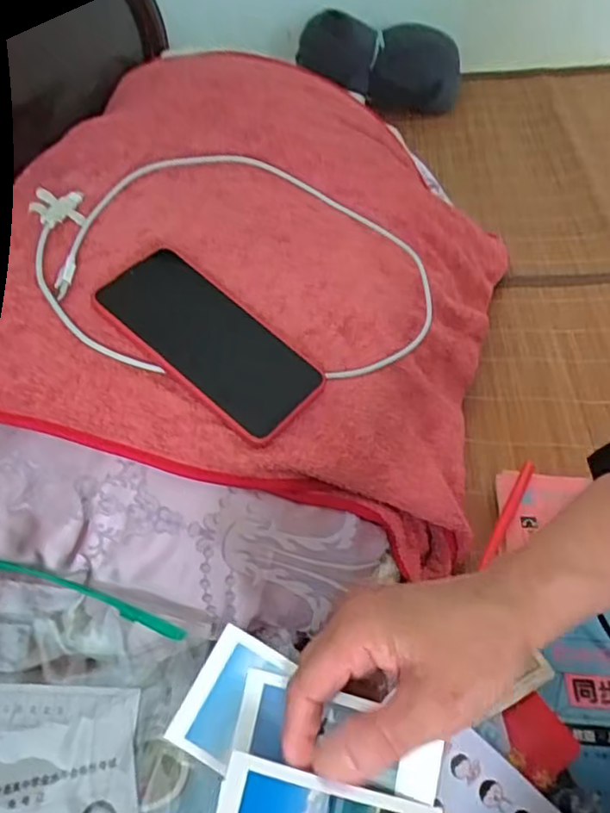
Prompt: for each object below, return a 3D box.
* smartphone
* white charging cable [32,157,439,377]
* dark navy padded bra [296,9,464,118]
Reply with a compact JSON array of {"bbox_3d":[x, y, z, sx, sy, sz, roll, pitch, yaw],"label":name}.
[{"bbox_3d":[-0.067,-0.048,0.451,0.158,0.009,0.076,39,64,7],"label":"smartphone"},{"bbox_3d":[-0.046,-0.116,0.516,0.308,0.030,0.229,-7,57,-20],"label":"white charging cable"},{"bbox_3d":[0.143,-0.659,1.236,0.319,0.150,0.113,15,45,-4],"label":"dark navy padded bra"}]

